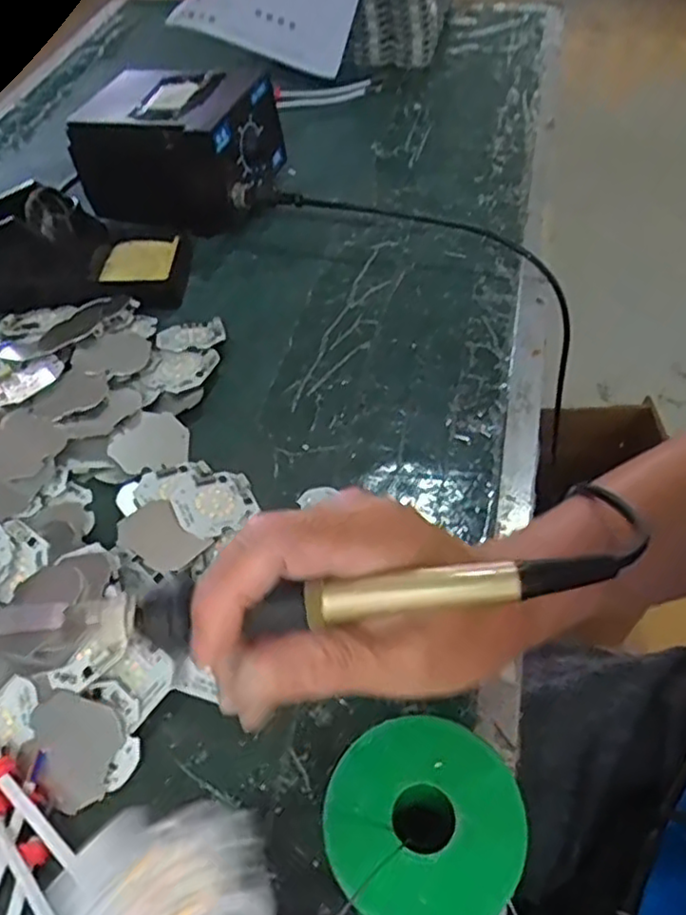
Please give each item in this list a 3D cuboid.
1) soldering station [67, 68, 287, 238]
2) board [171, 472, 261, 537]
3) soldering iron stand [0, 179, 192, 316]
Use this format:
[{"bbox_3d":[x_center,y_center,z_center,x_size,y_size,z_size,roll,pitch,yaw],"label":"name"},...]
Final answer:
[{"bbox_3d":[-0.131,-0.260,0.570,0.153,0.096,0.108,11,53,11],"label":"soldering station"},{"bbox_3d":[-0.074,0.026,0.390,0.047,0.004,0.044,-12,51,-27],"label":"board"},{"bbox_3d":[-0.200,-0.162,0.507,0.146,0.073,0.083,2,52,4],"label":"soldering iron stand"}]

